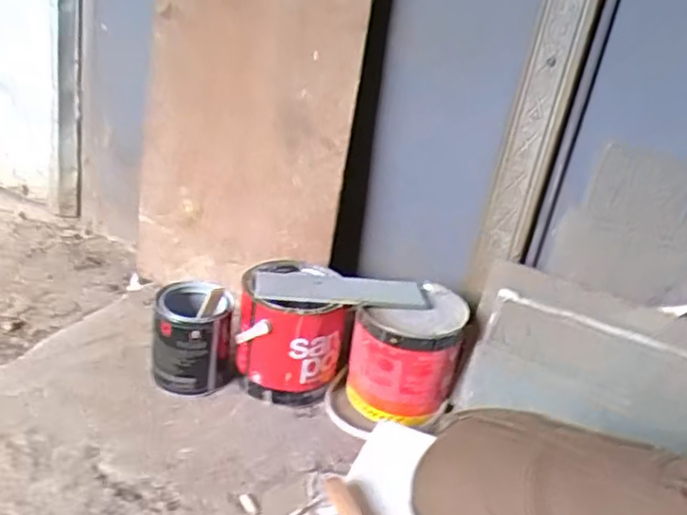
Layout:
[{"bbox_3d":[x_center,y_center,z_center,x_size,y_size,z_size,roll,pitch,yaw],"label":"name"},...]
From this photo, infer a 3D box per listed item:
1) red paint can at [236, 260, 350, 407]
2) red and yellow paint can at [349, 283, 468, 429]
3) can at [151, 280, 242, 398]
[{"bbox_3d":[-0.072,0.109,0.974,0.155,0.162,0.152,8,24,-3],"label":"red paint can"},{"bbox_3d":[0.093,0.137,0.965,0.145,0.142,0.162,15,24,14],"label":"red and yellow paint can"},{"bbox_3d":[-0.215,0.114,0.951,0.114,0.145,0.119,1,25,-18],"label":"can"}]

